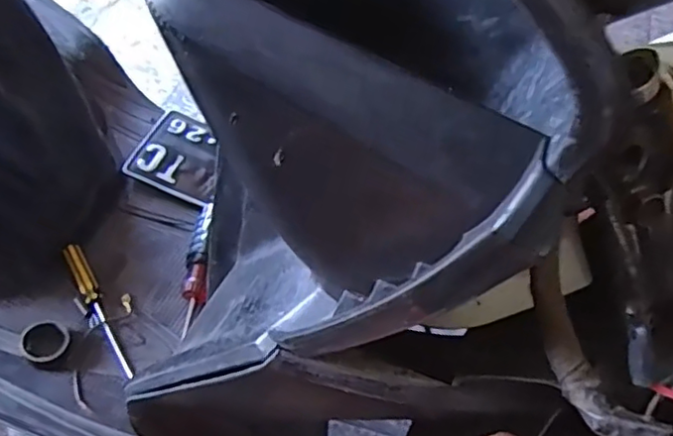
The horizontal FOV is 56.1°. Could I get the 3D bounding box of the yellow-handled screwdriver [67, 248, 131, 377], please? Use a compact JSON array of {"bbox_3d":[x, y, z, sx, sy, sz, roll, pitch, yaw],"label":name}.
[{"bbox_3d":[-0.215,0.084,0.573,0.016,0.012,0.140,-25,68,-19],"label":"yellow-handled screwdriver"}]

